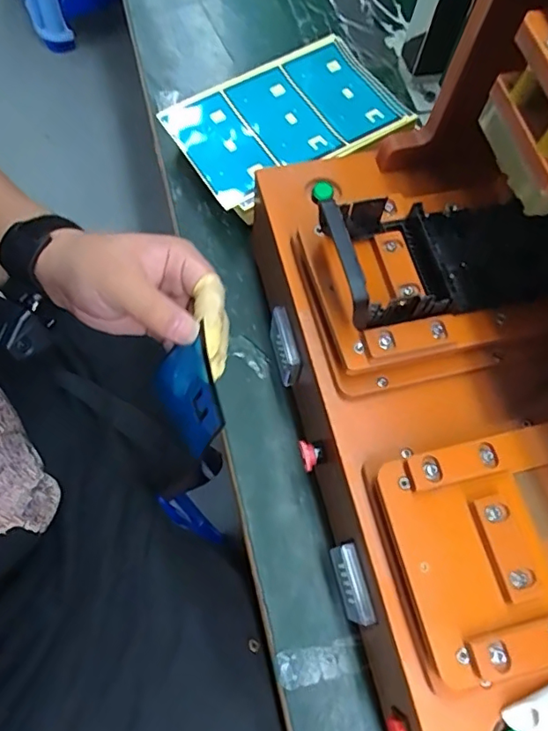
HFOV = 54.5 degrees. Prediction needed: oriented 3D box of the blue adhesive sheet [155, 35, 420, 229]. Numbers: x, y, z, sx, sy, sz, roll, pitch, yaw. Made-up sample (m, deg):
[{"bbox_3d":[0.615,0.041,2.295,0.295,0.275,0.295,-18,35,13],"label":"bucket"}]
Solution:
[{"bbox_3d":[0.015,-0.260,0.564,0.228,0.016,0.148,-32,73,-13],"label":"blue adhesive sheet"}]

